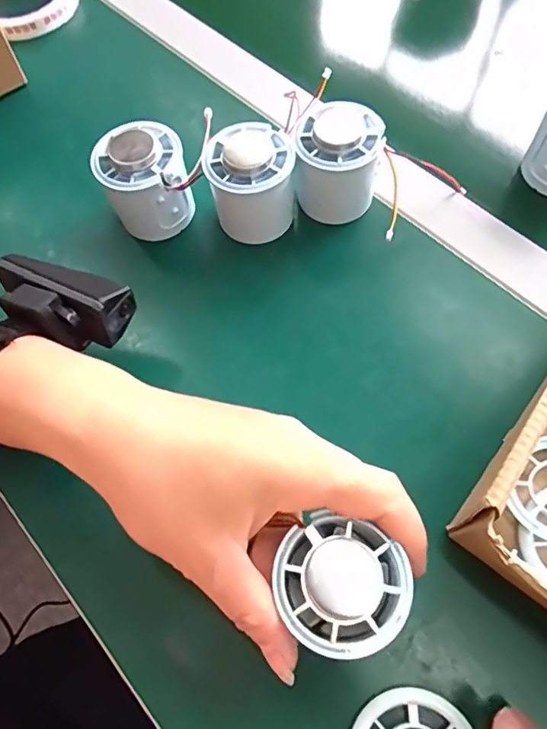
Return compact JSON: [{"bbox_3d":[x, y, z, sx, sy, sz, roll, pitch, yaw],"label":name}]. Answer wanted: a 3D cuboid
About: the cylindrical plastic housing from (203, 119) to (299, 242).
[{"bbox_3d":[-0.013,-0.111,0.328,0.052,0.065,0.048,-1,64,3],"label":"cylindrical plastic housing"}]

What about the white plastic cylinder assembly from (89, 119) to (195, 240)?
[{"bbox_3d":[-0.082,-0.118,0.330,0.052,0.062,0.048,-1,64,3],"label":"white plastic cylinder assembly"}]

